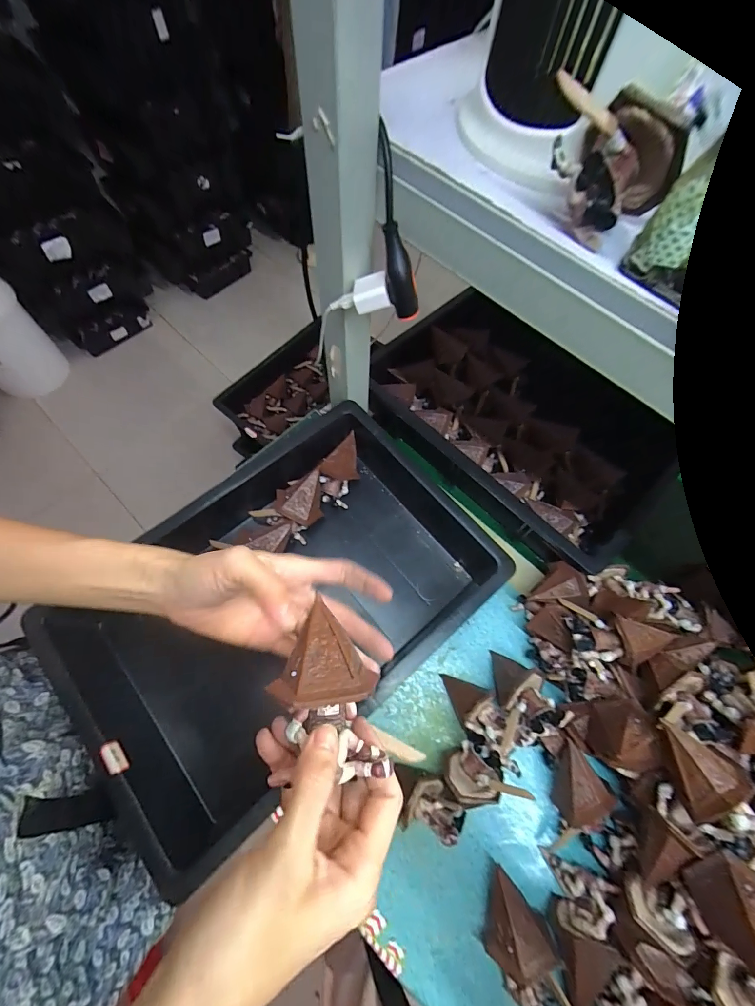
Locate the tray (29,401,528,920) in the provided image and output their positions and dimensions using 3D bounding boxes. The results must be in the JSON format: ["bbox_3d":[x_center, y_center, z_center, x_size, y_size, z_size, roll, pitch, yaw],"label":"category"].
[{"bbox_3d":[-0.109,0.137,0.481,0.494,0.138,0.327,-38,74,-16],"label":"tray"}]

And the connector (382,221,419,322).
[{"bbox_3d":[0.019,-0.203,0.337,0.020,0.078,0.024,28,67,32],"label":"connector"}]

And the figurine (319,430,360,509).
[{"bbox_3d":[-0.052,-0.050,0.546,0.055,0.047,0.095,18,68,5],"label":"figurine"}]

